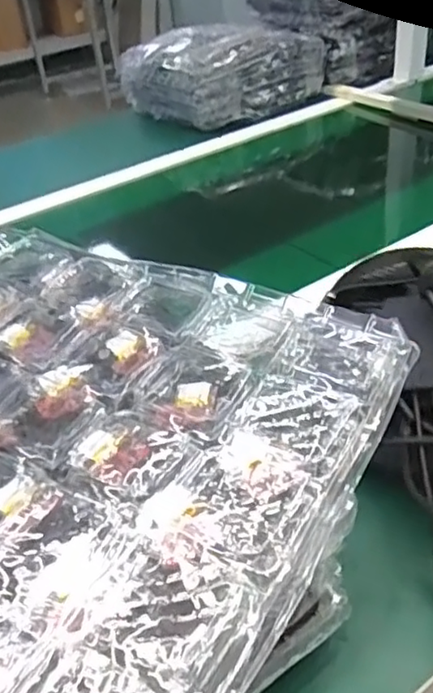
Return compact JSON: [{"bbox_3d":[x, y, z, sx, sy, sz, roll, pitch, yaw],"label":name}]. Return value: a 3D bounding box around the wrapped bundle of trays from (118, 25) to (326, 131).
[{"bbox_3d":[0.010,-0.512,1.178,0.292,0.116,0.246,-27,41,-25],"label":"wrapped bundle of trays"}]

